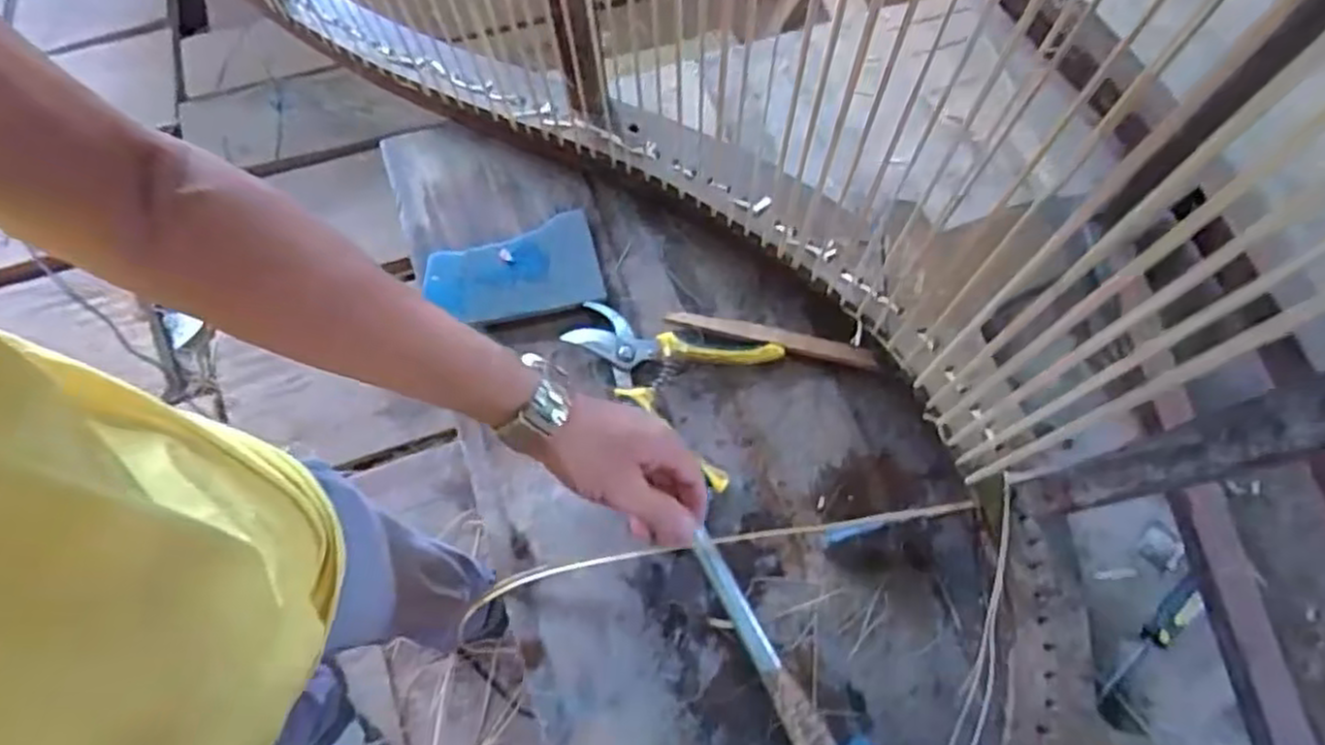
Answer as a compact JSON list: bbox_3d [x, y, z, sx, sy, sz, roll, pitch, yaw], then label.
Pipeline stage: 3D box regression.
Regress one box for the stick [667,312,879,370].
[{"bbox_3d":[0.095,-0.032,0.648,0.181,0.013,0.018,14,77,3],"label":"stick"}]

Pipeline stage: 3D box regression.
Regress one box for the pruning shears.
[{"bbox_3d":[-0.002,0.002,0.635,0.175,0.018,0.133,25,77,5],"label":"pruning shears"}]

